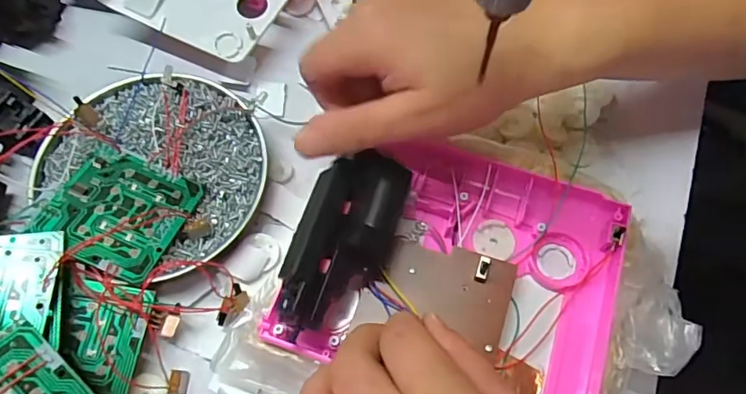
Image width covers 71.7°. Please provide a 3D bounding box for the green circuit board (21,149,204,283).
[{"bbox_3d":[-0.144,0.007,0.295,0.068,0.004,0.070,25,55,-4],"label":"green circuit board"}]

